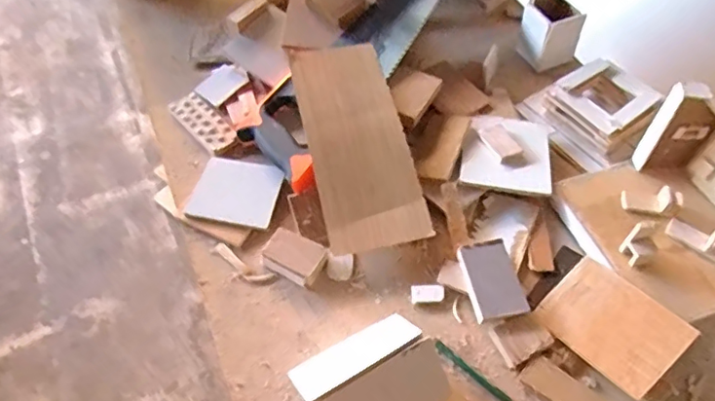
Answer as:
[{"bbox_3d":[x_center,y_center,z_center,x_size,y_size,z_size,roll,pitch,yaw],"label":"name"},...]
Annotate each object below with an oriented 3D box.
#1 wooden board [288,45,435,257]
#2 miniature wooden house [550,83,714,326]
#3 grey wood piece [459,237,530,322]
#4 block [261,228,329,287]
[{"bbox_3d":[-0.002,-0.064,0.596,0.101,0.016,0.242,-11,69,-11],"label":"wooden board"},{"bbox_3d":[0.315,-0.008,0.498,0.162,0.131,0.193,-28,60,-18],"label":"miniature wooden house"},{"bbox_3d":[0.124,0.074,0.515,0.046,0.007,0.073,-20,62,10],"label":"grey wood piece"},{"bbox_3d":[-0.062,0.056,0.540,0.057,0.022,0.038,19,56,14],"label":"block"}]

